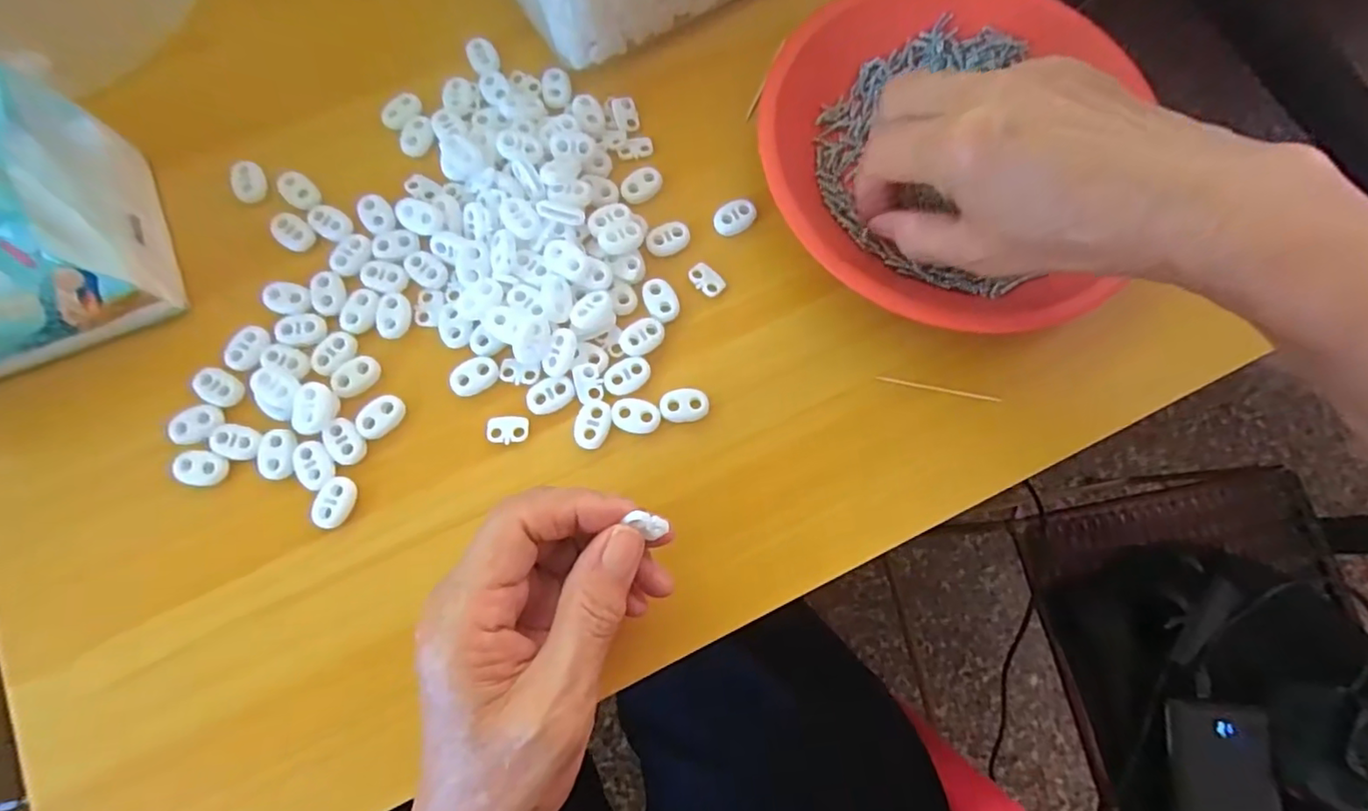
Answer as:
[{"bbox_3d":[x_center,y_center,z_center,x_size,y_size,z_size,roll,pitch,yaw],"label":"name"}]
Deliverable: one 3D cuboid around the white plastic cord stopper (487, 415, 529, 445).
[{"bbox_3d":[-0.081,0.011,0.279,0.019,0.004,0.013,-6,76,-4],"label":"white plastic cord stopper"}]

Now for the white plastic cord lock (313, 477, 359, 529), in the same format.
[{"bbox_3d":[-0.153,0.043,0.269,0.015,0.006,0.023,24,76,4],"label":"white plastic cord lock"}]

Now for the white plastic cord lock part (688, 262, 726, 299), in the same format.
[{"bbox_3d":[0.011,-0.062,0.300,0.018,0.004,0.012,44,78,8],"label":"white plastic cord lock part"}]

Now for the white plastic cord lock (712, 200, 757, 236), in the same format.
[{"bbox_3d":[0.026,-0.095,0.308,0.022,0.004,0.015,-27,78,-8],"label":"white plastic cord lock"}]

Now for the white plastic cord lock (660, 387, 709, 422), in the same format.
[{"bbox_3d":[0.000,0.000,0.283,0.022,0.004,0.015,-7,76,-4],"label":"white plastic cord lock"}]

